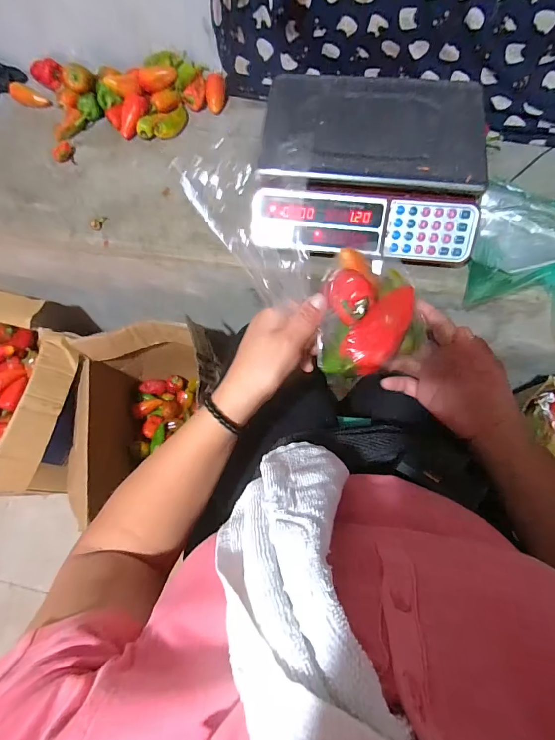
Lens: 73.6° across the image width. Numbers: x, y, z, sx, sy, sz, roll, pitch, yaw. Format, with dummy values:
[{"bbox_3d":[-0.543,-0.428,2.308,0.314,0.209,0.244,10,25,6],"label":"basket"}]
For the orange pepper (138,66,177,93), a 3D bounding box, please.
[{"bbox_3d":[-0.234,-0.574,0.730,0.072,0.028,0.030,-21,70,-3],"label":"orange pepper"}]

